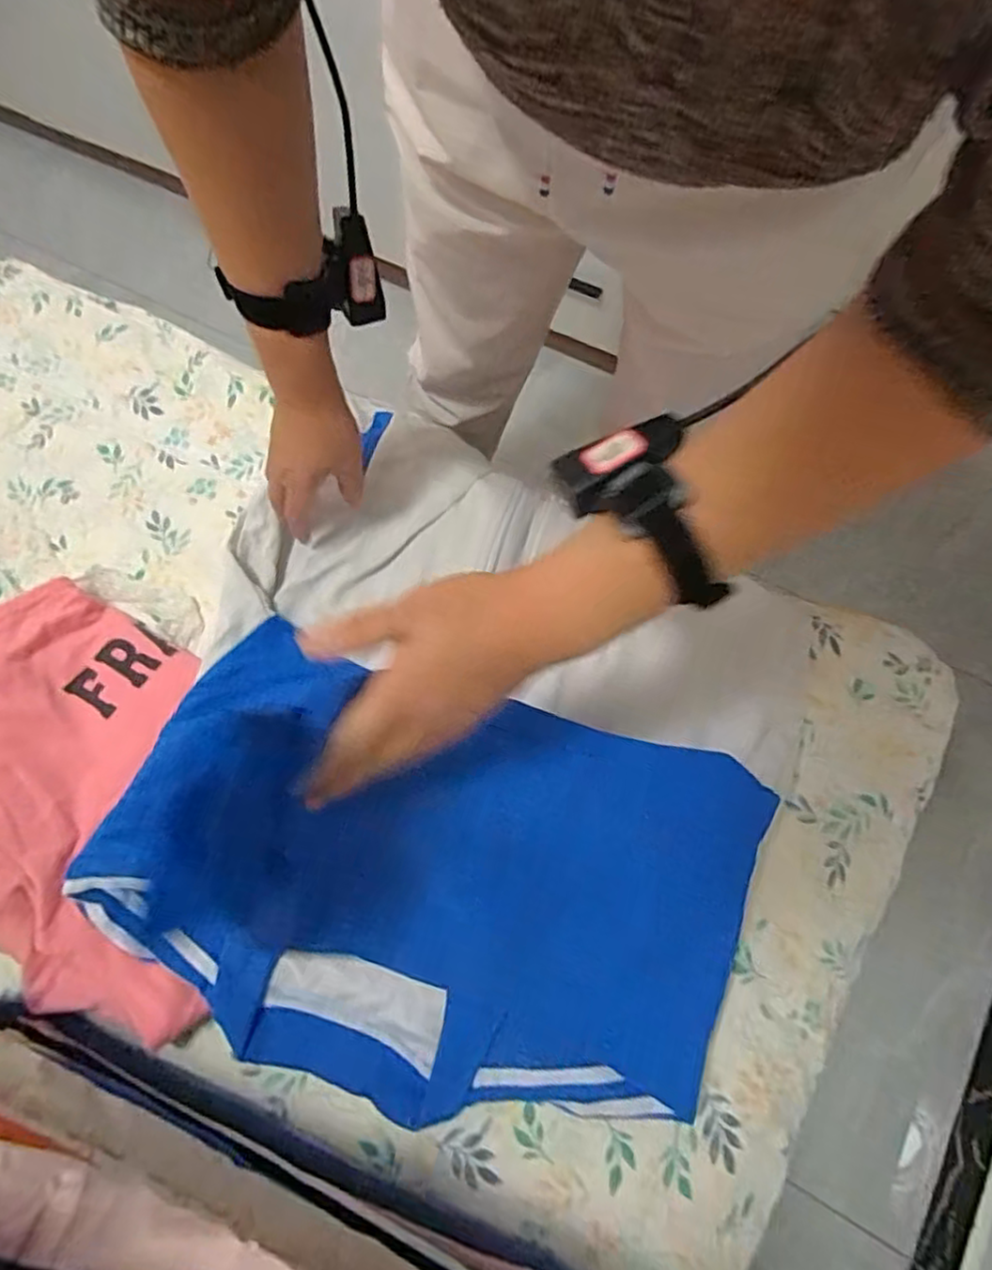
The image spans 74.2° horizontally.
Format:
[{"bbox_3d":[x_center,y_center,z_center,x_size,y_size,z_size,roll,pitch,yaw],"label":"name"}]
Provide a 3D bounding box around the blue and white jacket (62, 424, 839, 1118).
[{"bbox_3d":[-0.024,0.080,0.544,0.483,0.055,0.516,21,74,9],"label":"blue and white jacket"}]

